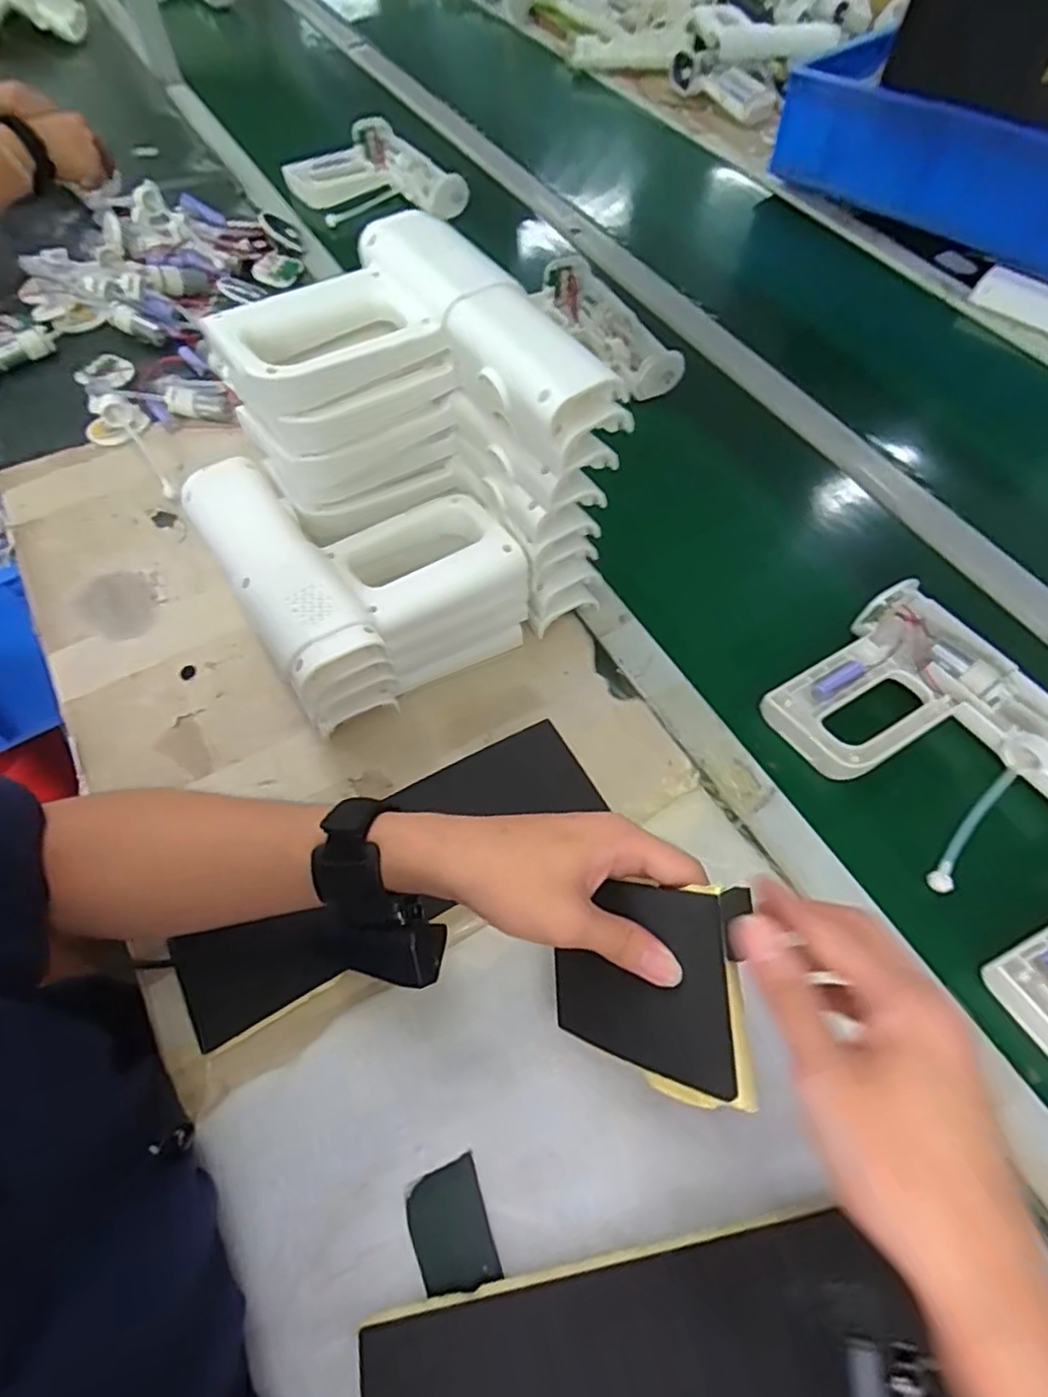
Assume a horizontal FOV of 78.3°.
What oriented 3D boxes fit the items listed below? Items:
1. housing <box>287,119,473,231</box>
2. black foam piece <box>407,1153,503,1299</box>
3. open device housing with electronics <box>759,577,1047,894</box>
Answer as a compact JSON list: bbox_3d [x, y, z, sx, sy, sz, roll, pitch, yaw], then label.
[{"bbox_3d":[-0.208,-0.708,0.877,0.238,0.069,0.135,40,66,19],"label":"housing"},{"bbox_3d":[-0.040,0.290,0.351,0.040,0.004,0.056,-16,66,-14],"label":"black foam piece"},{"bbox_3d":[0.323,0.023,0.492,0.186,0.045,0.208,-35,67,-20],"label":"open device housing with electronics"}]

